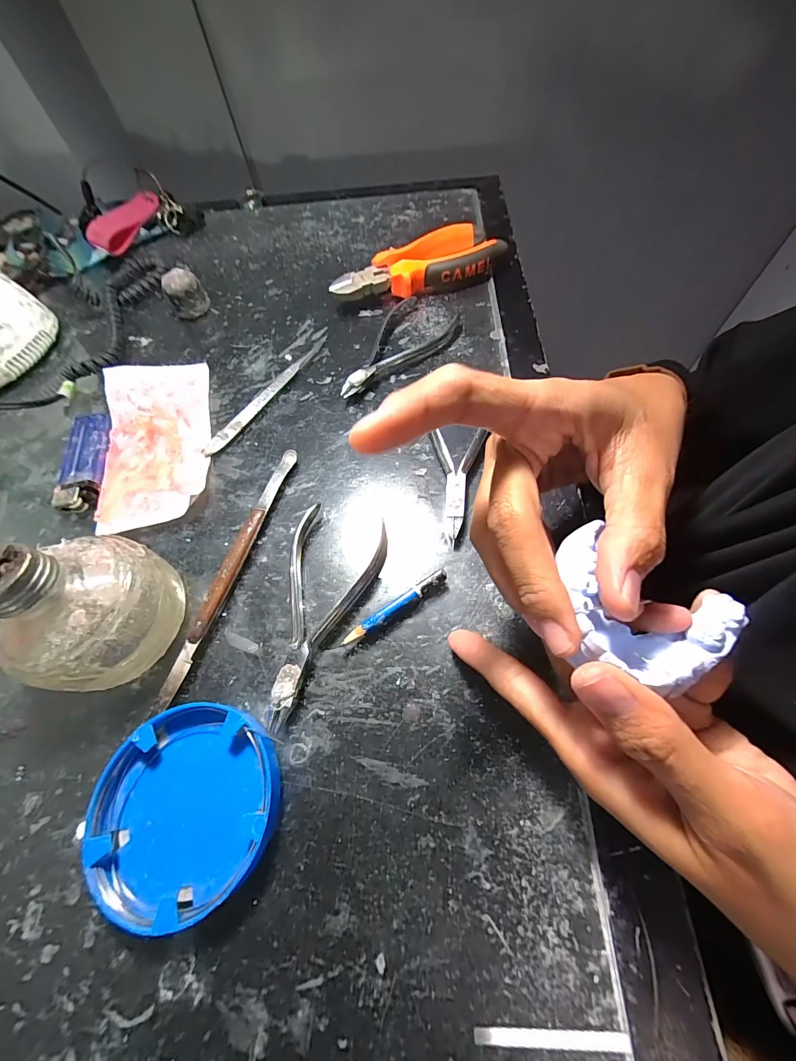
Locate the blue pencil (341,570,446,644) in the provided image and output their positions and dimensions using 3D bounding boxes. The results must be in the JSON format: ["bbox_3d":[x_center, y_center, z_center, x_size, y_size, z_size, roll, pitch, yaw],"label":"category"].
[{"bbox_3d":[-0.001,0.043,0.206,0.065,0.010,0.007,-33,66,-12],"label":"blue pencil"}]

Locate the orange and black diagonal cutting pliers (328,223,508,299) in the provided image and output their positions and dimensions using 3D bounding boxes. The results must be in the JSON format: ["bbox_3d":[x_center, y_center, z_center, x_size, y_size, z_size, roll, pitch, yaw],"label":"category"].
[{"bbox_3d":[0.019,-0.234,0.333,0.154,0.028,0.052,-16,64,-4],"label":"orange and black diagonal cutting pliers"}]

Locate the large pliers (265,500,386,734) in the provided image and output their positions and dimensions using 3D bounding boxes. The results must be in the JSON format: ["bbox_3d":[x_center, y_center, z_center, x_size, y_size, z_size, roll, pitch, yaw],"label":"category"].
[{"bbox_3d":[-0.053,0.041,0.210,0.055,0.012,0.120,22,67,14],"label":"large pliers"}]

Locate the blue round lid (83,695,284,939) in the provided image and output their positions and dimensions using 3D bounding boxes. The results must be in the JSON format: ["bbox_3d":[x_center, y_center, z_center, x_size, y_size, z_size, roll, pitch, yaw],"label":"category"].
[{"bbox_3d":[-0.094,0.122,0.169,0.081,0.016,0.077,-2,63,3],"label":"blue round lid"}]

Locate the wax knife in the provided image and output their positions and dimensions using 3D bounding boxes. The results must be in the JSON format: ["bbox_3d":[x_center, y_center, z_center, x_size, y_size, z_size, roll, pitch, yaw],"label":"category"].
[{"bbox_3d":[-0.098,0.018,0.225,0.013,0.010,0.165,14,65,10],"label":"wax knife"}]

